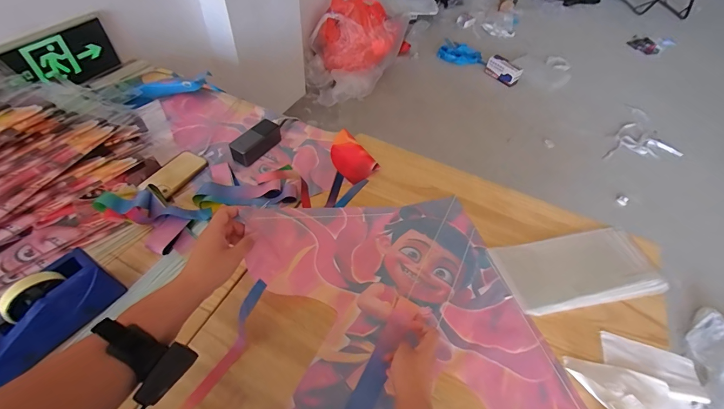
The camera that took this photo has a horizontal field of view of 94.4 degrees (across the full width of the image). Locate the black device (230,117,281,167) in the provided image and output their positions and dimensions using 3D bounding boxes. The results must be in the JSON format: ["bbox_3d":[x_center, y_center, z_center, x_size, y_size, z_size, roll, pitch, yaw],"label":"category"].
[{"bbox_3d":[-0.272,-0.163,0.862,0.057,0.047,0.137,29,55,17],"label":"black device"}]

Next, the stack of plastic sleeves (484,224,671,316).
[{"bbox_3d":[0.466,0.134,0.722,0.339,0.016,0.164,-7,52,-10],"label":"stack of plastic sleeves"}]

